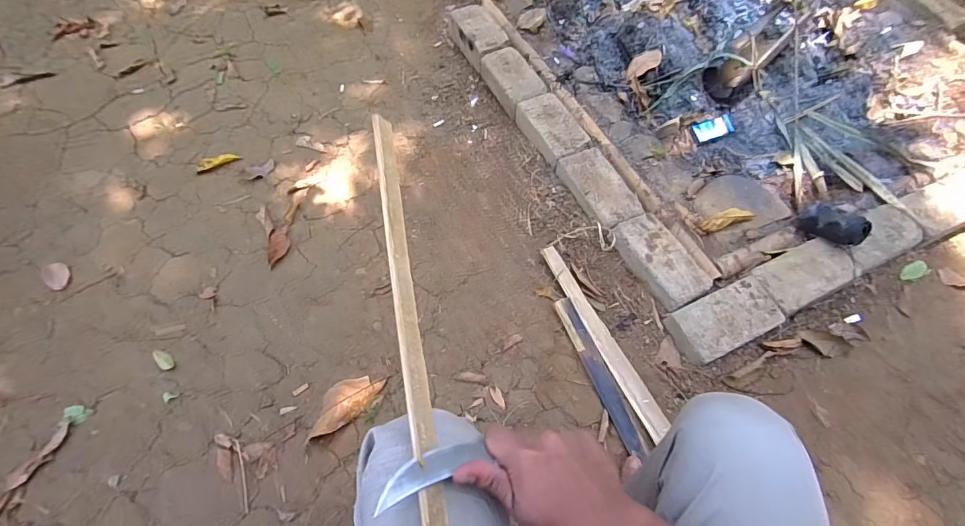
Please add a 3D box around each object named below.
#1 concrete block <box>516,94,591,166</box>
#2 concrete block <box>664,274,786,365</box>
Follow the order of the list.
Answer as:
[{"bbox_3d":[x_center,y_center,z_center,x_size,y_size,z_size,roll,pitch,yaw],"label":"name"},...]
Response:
[{"bbox_3d":[0.177,-0.335,1.139,0.120,0.057,0.207,-25,65,-14],"label":"concrete block"},{"bbox_3d":[0.472,0.109,0.878,0.222,0.041,0.109,-23,64,-13],"label":"concrete block"}]

